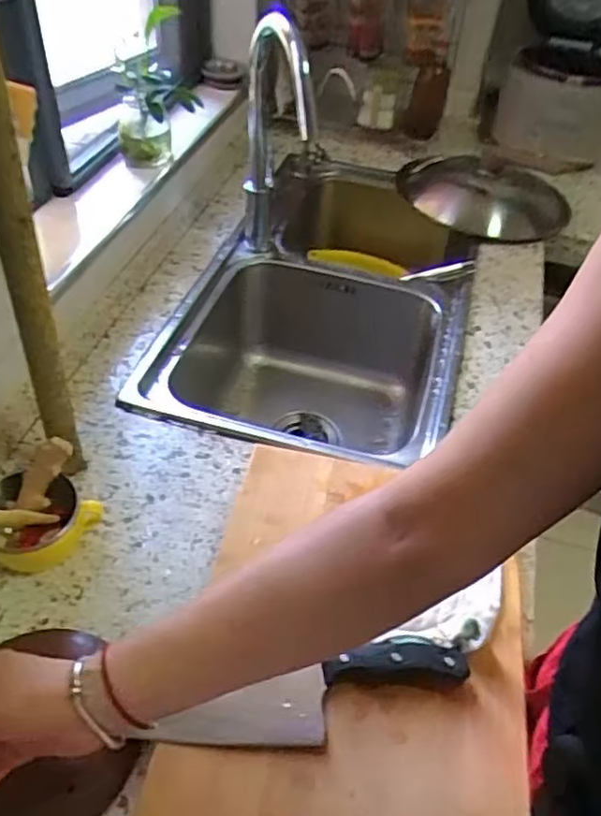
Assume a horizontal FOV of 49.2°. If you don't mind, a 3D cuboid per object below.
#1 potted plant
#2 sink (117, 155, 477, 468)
[{"bbox_3d":[-0.208,-0.468,0.964,0.122,0.182,0.137,-3,46,-8],"label":"potted plant"},{"bbox_3d":[0.041,-0.123,1.084,0.414,0.239,0.706,14,46,9],"label":"sink"}]

